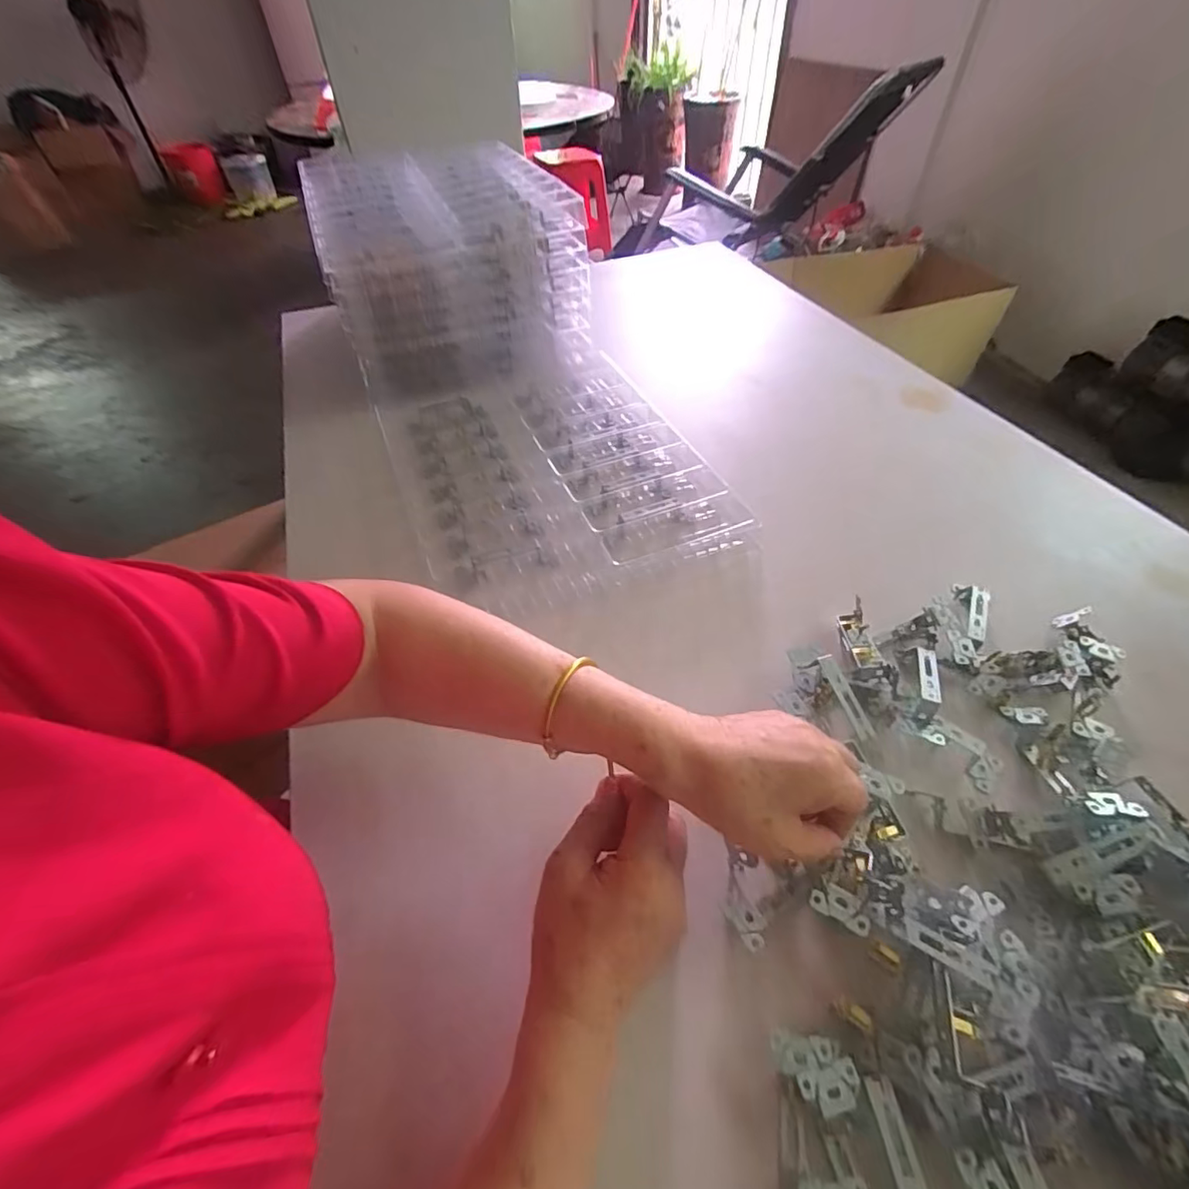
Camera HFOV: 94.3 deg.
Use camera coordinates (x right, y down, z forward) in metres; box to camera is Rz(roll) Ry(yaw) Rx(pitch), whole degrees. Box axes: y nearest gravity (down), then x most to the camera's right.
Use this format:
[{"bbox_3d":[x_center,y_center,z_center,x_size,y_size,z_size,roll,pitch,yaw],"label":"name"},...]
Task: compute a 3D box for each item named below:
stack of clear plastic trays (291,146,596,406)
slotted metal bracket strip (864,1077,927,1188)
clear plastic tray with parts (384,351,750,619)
[{"bbox_3d":[-0.225,-0.495,0.856,0.335,0.228,0.382,-18,51,-13],"label":"stack of clear plastic trays"},{"bbox_3d":[0.154,0.282,0.266,0.016,0.006,0.073,-7,49,-3],"label":"slotted metal bracket strip"},{"bbox_3d":[-0.058,-0.159,0.676,0.335,0.043,0.421,-19,51,-13],"label":"clear plastic tray with parts"}]

